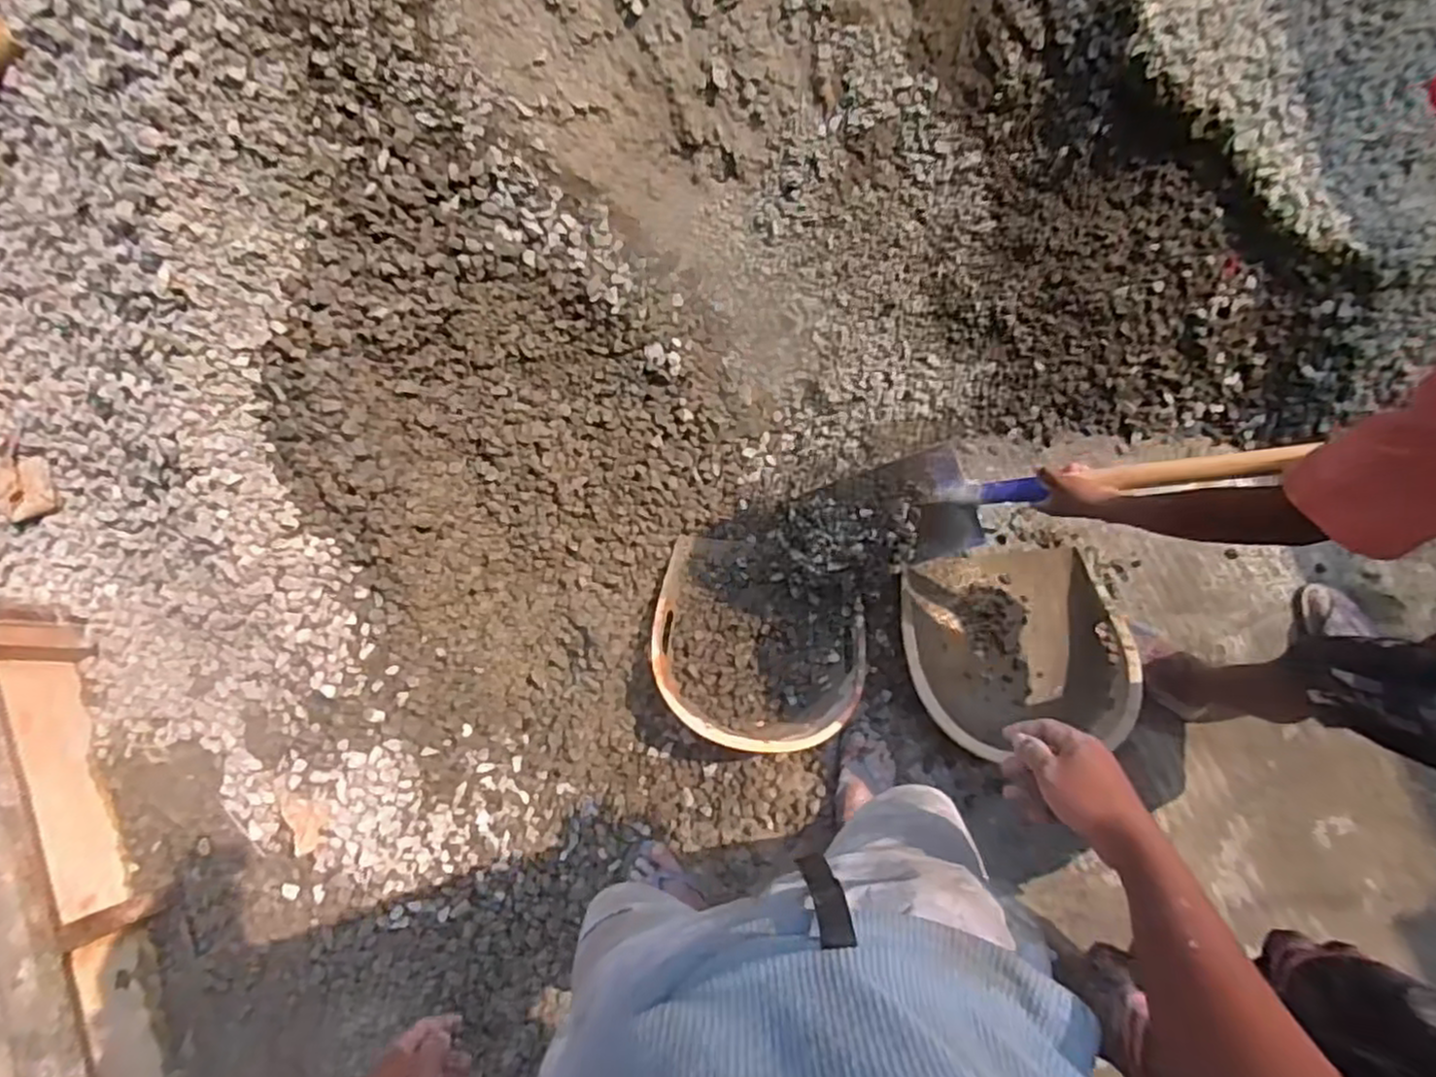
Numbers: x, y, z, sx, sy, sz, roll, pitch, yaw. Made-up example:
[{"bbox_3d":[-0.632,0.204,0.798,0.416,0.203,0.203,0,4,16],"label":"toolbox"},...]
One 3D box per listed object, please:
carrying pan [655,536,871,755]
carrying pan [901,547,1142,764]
[{"bbox_3d":[0.078,0.204,1.407,0.404,0.115,0.381,0,77,1],"label":"carrying pan"},{"bbox_3d":[0.576,0.214,1.428,0.410,0.174,0.385,-10,77,-1],"label":"carrying pan"}]

